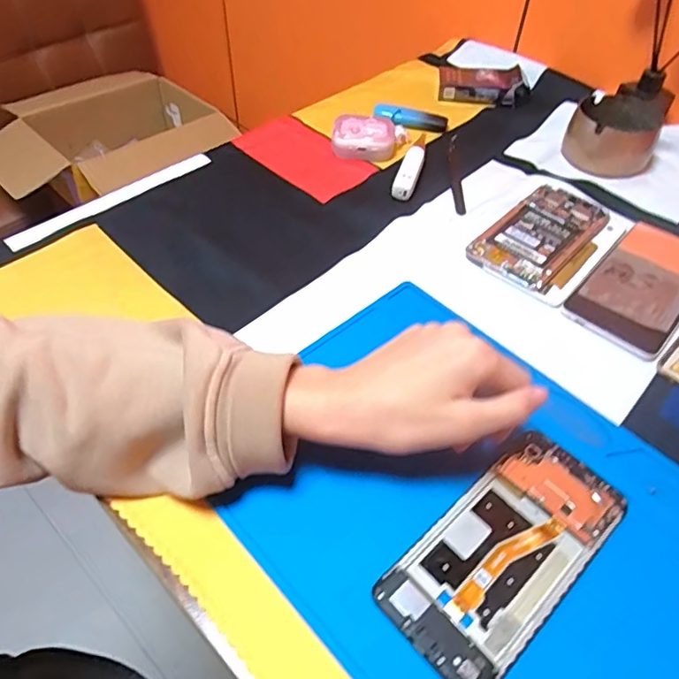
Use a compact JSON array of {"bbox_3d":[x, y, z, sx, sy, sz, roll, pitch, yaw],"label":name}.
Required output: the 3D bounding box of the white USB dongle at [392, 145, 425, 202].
[{"bbox_3d":[0.070,-0.166,0.534,0.020,0.016,0.078,14,50,10],"label":"white USB dongle"}]

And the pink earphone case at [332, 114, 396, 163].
[{"bbox_3d":[0.026,-0.210,0.570,0.064,0.028,0.050,3,49,1],"label":"pink earphone case"}]

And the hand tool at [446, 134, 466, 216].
[{"bbox_3d":[0.117,-0.174,0.555,0.013,0.005,0.140,4,49,2],"label":"hand tool"}]

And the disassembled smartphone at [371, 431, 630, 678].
[{"bbox_3d":[0.093,0.116,0.304,0.149,0.010,0.070,-35,58,-27],"label":"disassembled smartphone"}]

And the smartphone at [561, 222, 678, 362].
[{"bbox_3d":[0.251,-0.044,0.446,0.078,0.009,0.149,37,58,26],"label":"smartphone"}]

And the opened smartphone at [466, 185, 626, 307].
[{"bbox_3d":[0.189,-0.091,0.480,0.088,0.012,0.144,36,57,26],"label":"opened smartphone"}]

